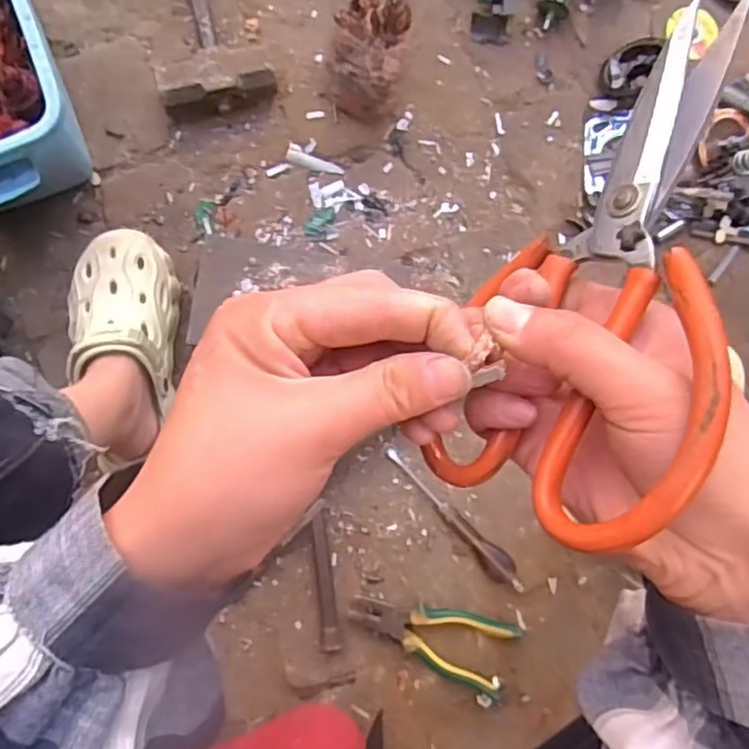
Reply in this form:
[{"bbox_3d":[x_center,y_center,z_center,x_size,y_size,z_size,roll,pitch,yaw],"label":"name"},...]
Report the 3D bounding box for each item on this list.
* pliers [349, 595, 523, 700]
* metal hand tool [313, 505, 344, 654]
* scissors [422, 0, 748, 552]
[{"bbox_3d":[0.059,0.288,0.702,0.182,0.019,0.077,15,85,-2],"label":"pliers"},{"bbox_3d":[-0.053,0.221,0.711,0.020,0.021,0.149,-5,86,-4],"label":"metal hand tool"},{"bbox_3d":[0.085,-0.040,0.226,0.012,0.105,0.188,25,87,-34],"label":"scissors"}]

